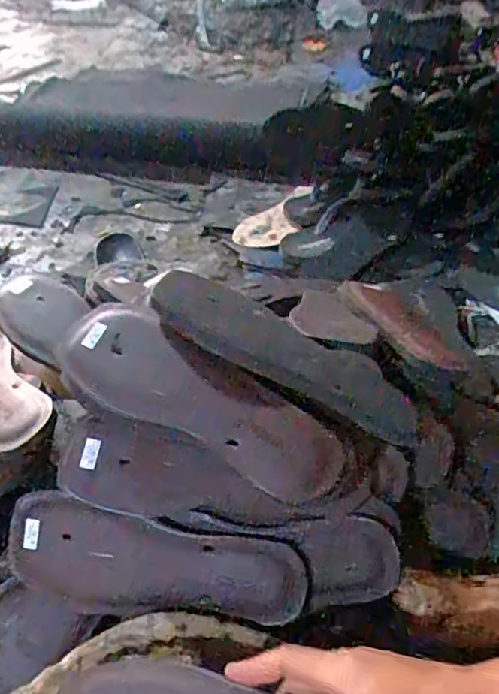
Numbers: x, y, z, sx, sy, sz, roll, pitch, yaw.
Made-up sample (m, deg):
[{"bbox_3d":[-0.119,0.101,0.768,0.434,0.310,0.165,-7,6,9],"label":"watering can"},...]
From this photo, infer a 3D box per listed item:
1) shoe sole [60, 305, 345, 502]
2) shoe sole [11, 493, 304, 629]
[{"bbox_3d":[-0.038,0.046,0.493,0.245,0.045,0.079,28,90,-2],"label":"shoe sole"},{"bbox_3d":[-0.081,0.180,0.488,0.248,0.013,0.078,10,85,8],"label":"shoe sole"}]

